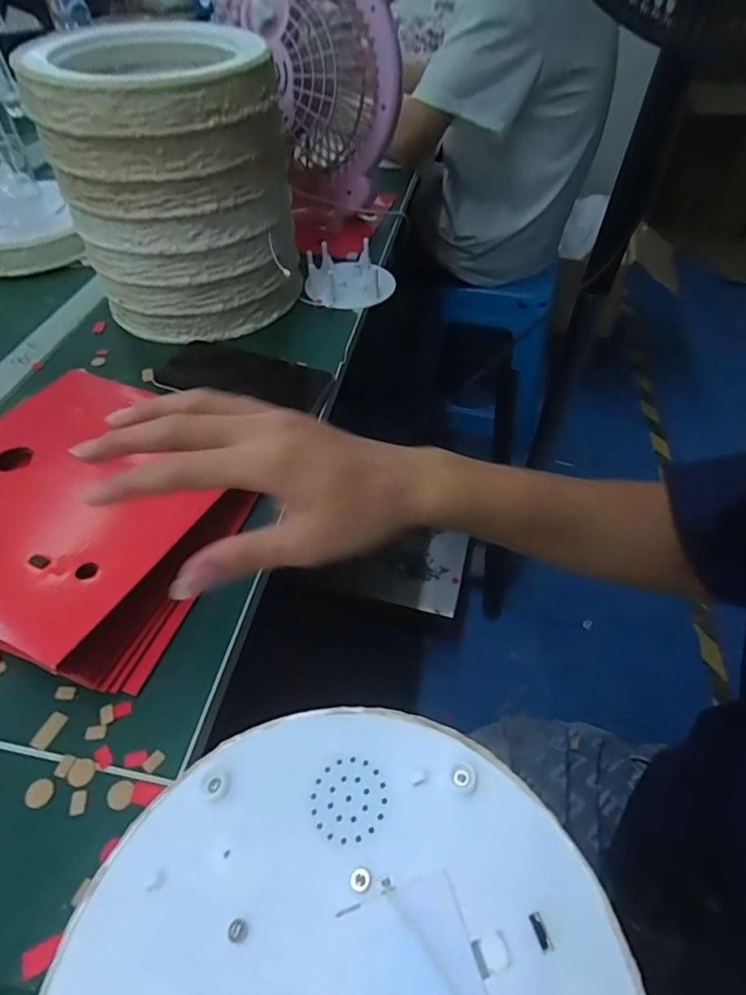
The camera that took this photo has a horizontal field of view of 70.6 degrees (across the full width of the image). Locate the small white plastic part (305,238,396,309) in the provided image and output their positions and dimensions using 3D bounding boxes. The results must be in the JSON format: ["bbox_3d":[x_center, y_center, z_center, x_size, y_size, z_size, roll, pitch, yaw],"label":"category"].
[{"bbox_3d":[-0.027,-0.261,0.611,0.099,0.030,0.103,-3,49,-2],"label":"small white plastic part"}]

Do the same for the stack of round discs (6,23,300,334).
[{"bbox_3d":[-0.185,-0.309,0.526,0.194,0.211,0.204,-11,50,-8],"label":"stack of round discs"}]

